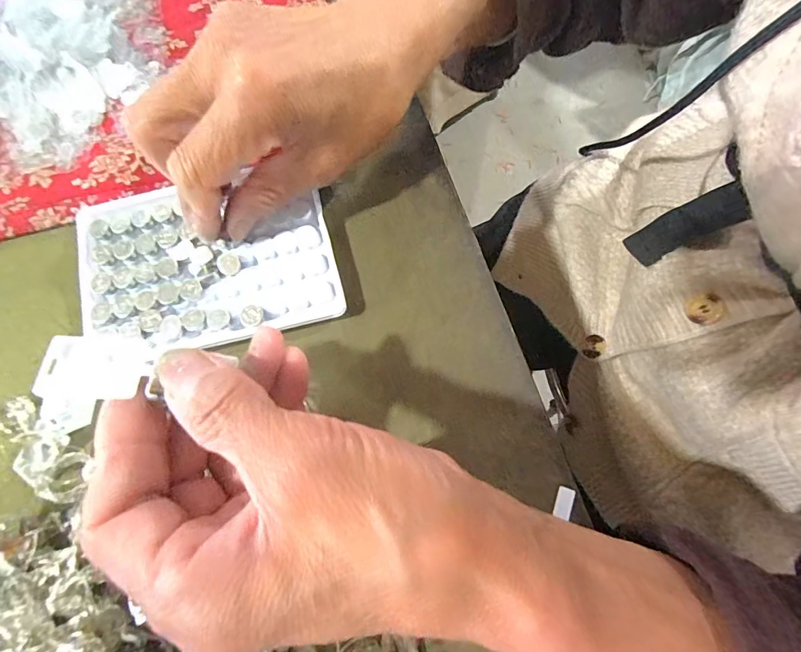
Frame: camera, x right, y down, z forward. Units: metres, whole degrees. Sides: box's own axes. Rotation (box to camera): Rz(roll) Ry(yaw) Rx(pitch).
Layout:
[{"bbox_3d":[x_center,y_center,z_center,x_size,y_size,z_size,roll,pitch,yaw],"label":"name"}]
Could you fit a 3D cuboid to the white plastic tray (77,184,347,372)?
[{"bbox_3d":[-0.101,-0.035,0.217,0.126,0.006,0.091,-14,77,-5],"label":"white plastic tray"}]

